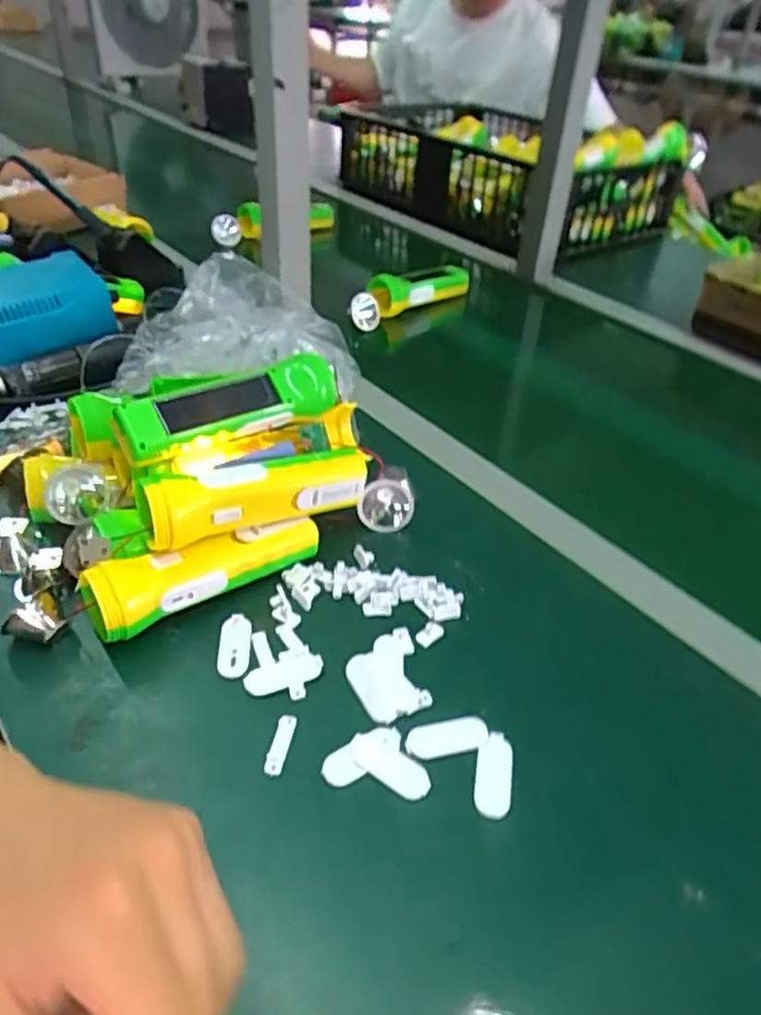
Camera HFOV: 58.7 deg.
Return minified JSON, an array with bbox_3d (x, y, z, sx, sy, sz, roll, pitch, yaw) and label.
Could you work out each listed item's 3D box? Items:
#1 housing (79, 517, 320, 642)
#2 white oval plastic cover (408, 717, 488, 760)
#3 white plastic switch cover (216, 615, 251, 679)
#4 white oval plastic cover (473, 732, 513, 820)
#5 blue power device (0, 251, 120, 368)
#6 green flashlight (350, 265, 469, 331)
[{"bbox_3d":[-0.119,0.041,0.471,0.163,0.043,0.048,-22,46,-29],"label":"housing"},{"bbox_3d":[0.040,0.136,0.402,0.050,0.004,0.022,-7,40,-14],"label":"white oval plastic cover"},{"bbox_3d":[-0.096,0.092,0.449,0.020,0.007,0.050,0,39,-6],"label":"white plastic switch cover"},{"bbox_3d":[0.065,0.152,0.386,0.021,0.004,0.049,11,39,8],"label":"white oval plastic cover"},{"bbox_3d":[-0.357,-0.206,0.690,0.138,0.057,0.126,-23,46,-30],"label":"blue power device"},{"bbox_3d":[0.035,-0.286,0.925,0.209,0.055,0.051,-27,48,-33],"label":"green flashlight"}]

